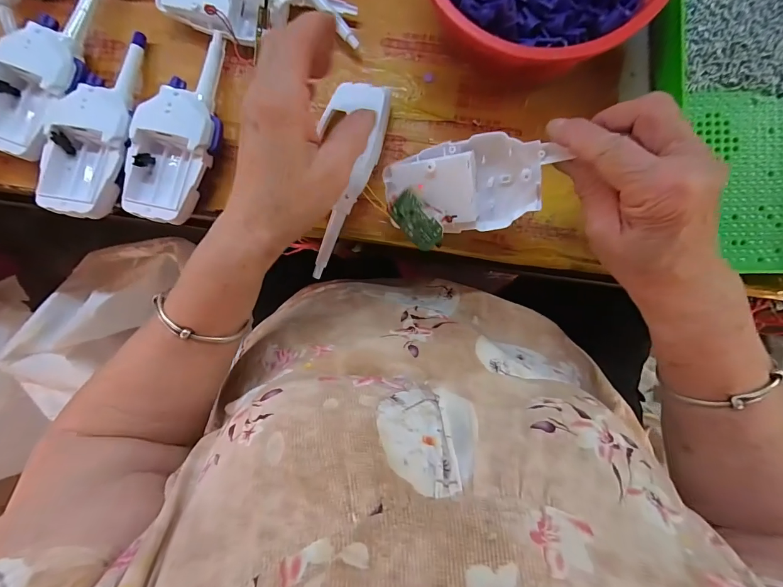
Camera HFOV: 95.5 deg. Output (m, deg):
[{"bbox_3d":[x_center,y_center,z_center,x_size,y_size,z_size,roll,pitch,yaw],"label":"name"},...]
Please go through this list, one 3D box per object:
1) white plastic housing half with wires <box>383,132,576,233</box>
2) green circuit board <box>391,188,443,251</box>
[{"bbox_3d":[0.051,-0.076,0.253,0.109,0.031,0.064,1,112,2],"label":"white plastic housing half with wires"},{"bbox_3d":[0.018,-0.051,0.256,0.041,0.032,0.005,47,56,-6],"label":"green circuit board"}]

